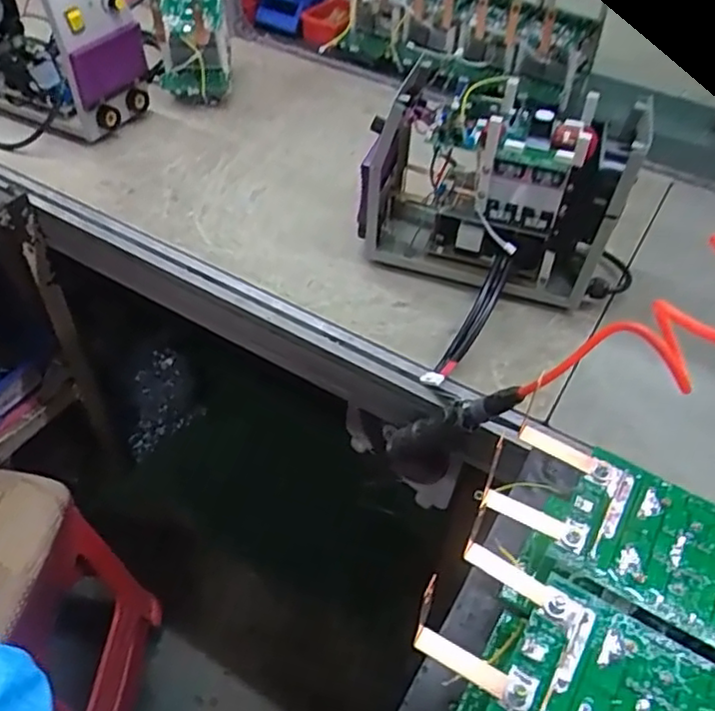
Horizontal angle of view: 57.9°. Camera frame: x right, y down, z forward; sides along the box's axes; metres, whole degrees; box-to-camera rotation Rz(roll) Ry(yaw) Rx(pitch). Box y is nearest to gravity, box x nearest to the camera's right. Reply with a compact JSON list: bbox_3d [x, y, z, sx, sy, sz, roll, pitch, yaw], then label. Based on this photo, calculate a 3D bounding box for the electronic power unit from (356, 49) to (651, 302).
[{"bbox_3d":[0.171,-0.209,0.843,0.319,0.223,0.146,13,48,8],"label":"electronic power unit"}]

